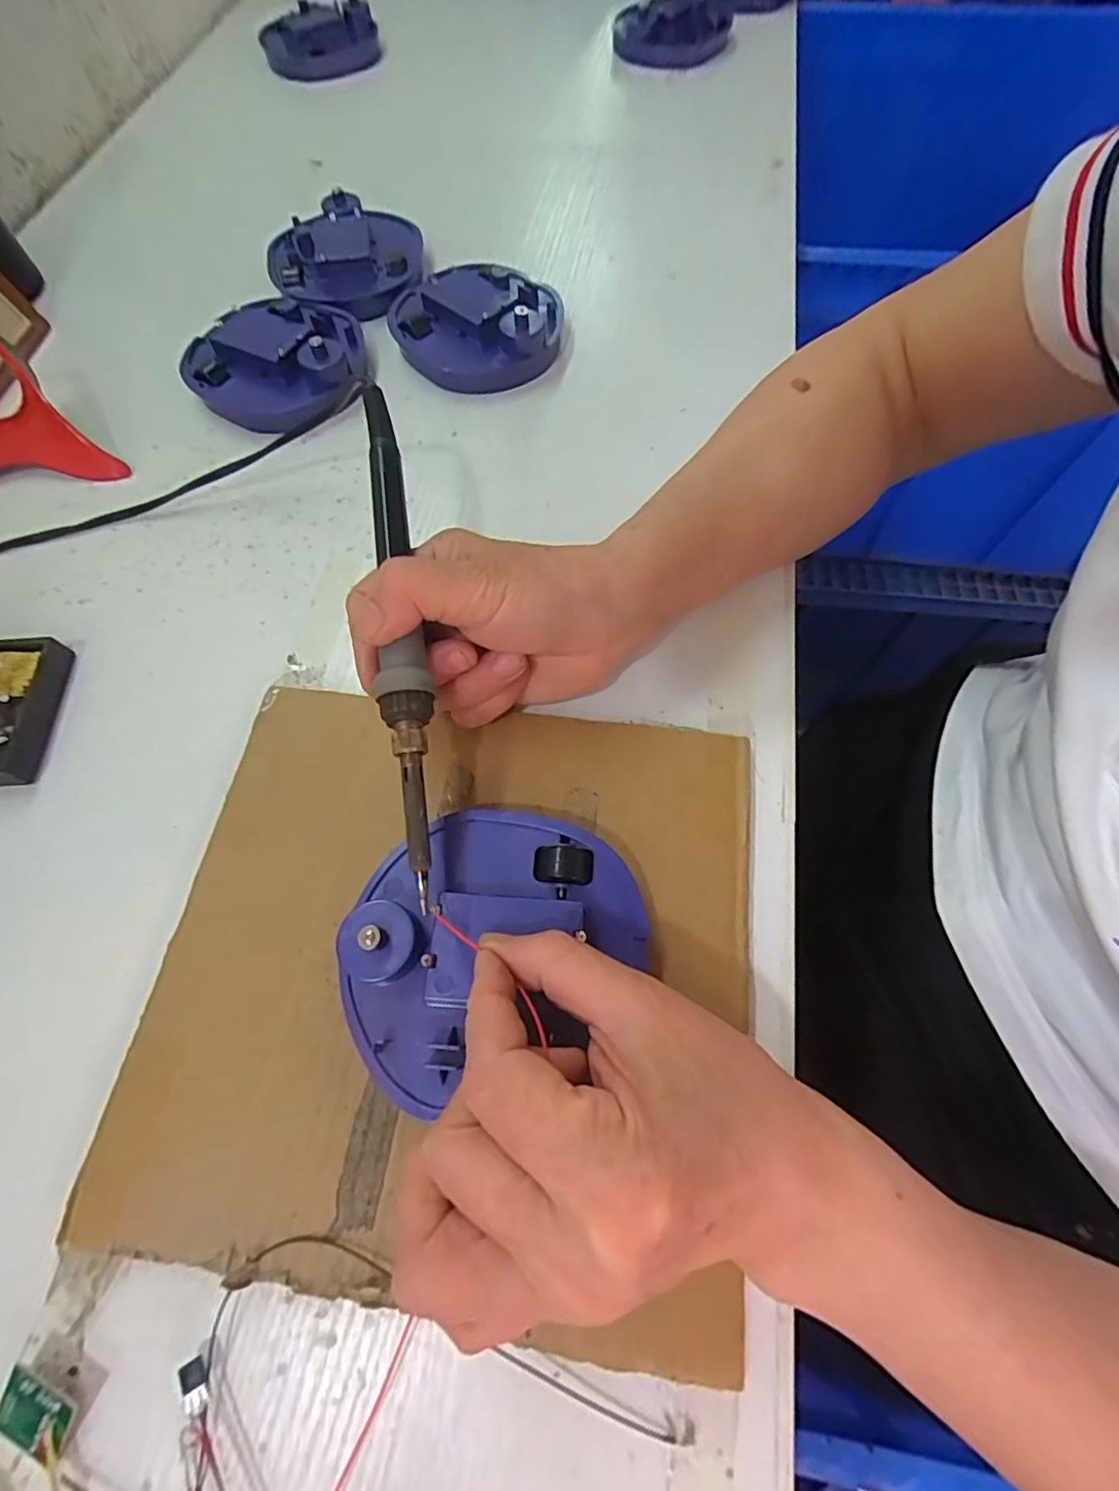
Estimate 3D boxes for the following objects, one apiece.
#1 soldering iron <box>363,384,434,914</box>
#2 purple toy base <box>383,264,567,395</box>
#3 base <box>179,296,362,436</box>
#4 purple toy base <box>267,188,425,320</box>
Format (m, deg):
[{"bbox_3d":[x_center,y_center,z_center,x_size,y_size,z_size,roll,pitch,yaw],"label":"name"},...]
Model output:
[{"bbox_3d":[-0.061,-0.045,0.228,0.017,0.020,0.204,-8,76,-3],"label":"soldering iron"},{"bbox_3d":[-0.056,-0.271,0.382,0.107,0.033,0.087,11,67,6],"label":"purple toy base"},{"bbox_3d":[-0.176,-0.238,0.368,0.105,0.031,0.091,-16,67,-6],"label":"base"},{"bbox_3d":[-0.147,-0.339,0.408,0.101,0.030,0.093,-9,66,-3],"label":"purple toy base"}]

